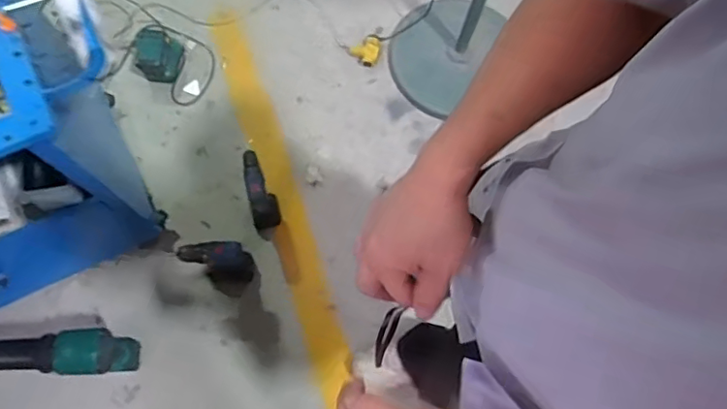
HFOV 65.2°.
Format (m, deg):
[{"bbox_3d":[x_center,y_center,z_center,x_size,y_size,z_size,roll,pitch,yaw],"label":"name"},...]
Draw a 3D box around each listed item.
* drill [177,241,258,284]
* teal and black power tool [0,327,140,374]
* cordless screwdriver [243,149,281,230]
[{"bbox_3d":[-0.364,0.138,1.426,0.149,0.235,0.069,1,72,-1],"label":"drill"},{"bbox_3d":[-0.680,0.344,1.312,0.273,0.308,0.092,1,73,-2],"label":"teal and black power tool"},{"bbox_3d":[-0.276,-0.026,1.496,0.078,0.230,0.155,-20,74,-8],"label":"cordless screwdriver"}]

